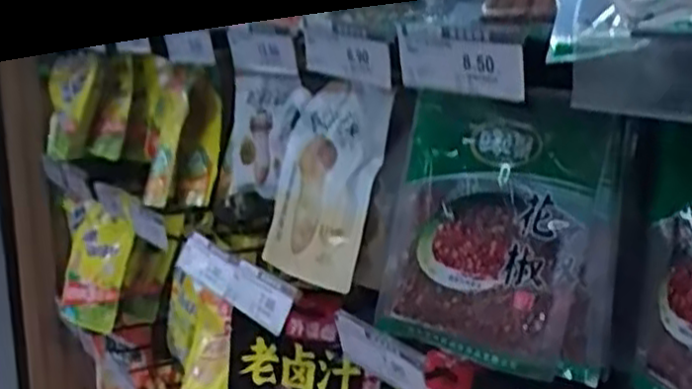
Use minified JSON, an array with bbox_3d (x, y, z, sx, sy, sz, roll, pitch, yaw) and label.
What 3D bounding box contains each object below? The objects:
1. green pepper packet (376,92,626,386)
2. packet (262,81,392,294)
[{"bbox_3d":[0.101,0.028,0.502,0.160,0.181,0.035,8,16,26],"label":"green pepper packet"},{"bbox_3d":[-0.021,-0.007,0.682,0.031,0.200,0.145,9,13,-40],"label":"packet"}]

